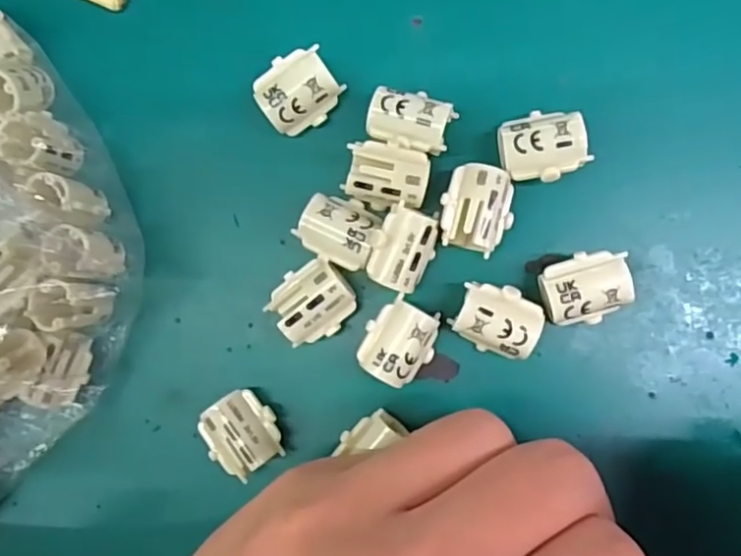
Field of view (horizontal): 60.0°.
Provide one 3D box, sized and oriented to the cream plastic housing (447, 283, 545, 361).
[{"bbox_3d":[0.035,0.011,0.175,0.022,0.013,0.017,25,93,7],"label":"cream plastic housing"}]

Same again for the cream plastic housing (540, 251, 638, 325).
[{"bbox_3d":[0.057,0.003,0.174,0.023,0.014,0.017,-19,87,7],"label":"cream plastic housing"}]

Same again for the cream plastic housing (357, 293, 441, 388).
[{"bbox_3d":[0.008,0.018,0.177,0.018,0.014,0.022,29,93,7],"label":"cream plastic housing"}]

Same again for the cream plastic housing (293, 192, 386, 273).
[{"bbox_3d":[-0.007,-0.013,0.180,0.023,0.016,0.017,23,92,7],"label":"cream plastic housing"}]

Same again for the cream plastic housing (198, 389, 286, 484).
[{"bbox_3d":[-0.036,0.044,0.184,0.019,0.016,0.022,-27,86,6],"label":"cream plastic housing"}]

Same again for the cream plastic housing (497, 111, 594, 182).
[{"bbox_3d":[0.047,-0.035,0.175,0.022,0.014,0.017,-11,88,7],"label":"cream plastic housing"}]

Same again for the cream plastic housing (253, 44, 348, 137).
[{"bbox_3d":[-0.020,-0.053,0.183,0.022,0.014,0.018,-44,85,5],"label":"cream plastic housing"}]

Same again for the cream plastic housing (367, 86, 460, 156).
[{"bbox_3d":[0.011,-0.042,0.179,0.022,0.014,0.015,11,91,7],"label":"cream plastic housing"}]

